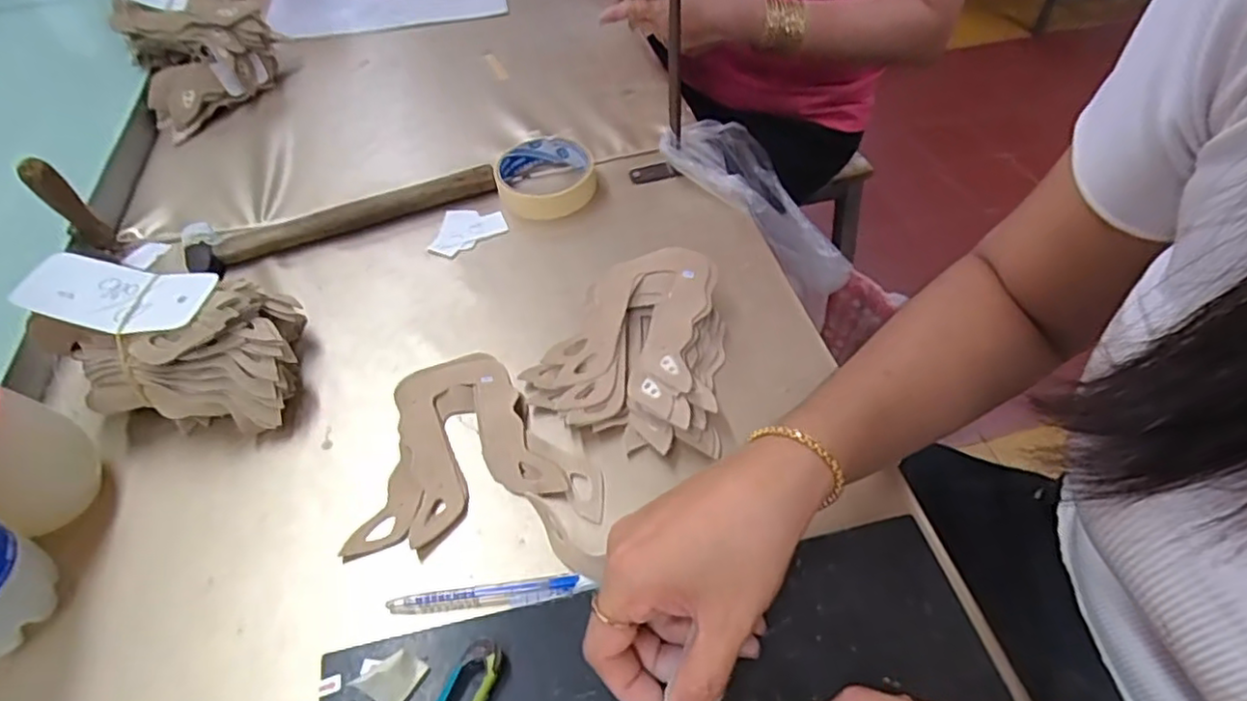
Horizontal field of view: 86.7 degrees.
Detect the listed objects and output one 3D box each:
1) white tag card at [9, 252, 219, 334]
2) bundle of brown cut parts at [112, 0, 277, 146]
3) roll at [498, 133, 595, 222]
[{"bbox_3d":[-0.311,-0.038,0.406,0.101,0.022,0.052,1,50,4],"label":"white tag card"},{"bbox_3d":[-0.435,-0.313,0.690,0.150,0.100,0.118,-33,56,-23],"label":"bundle of brown cut parts"},{"bbox_3d":[-0.068,-0.153,0.581,0.083,0.027,0.090,-1,50,2],"label":"roll"}]

